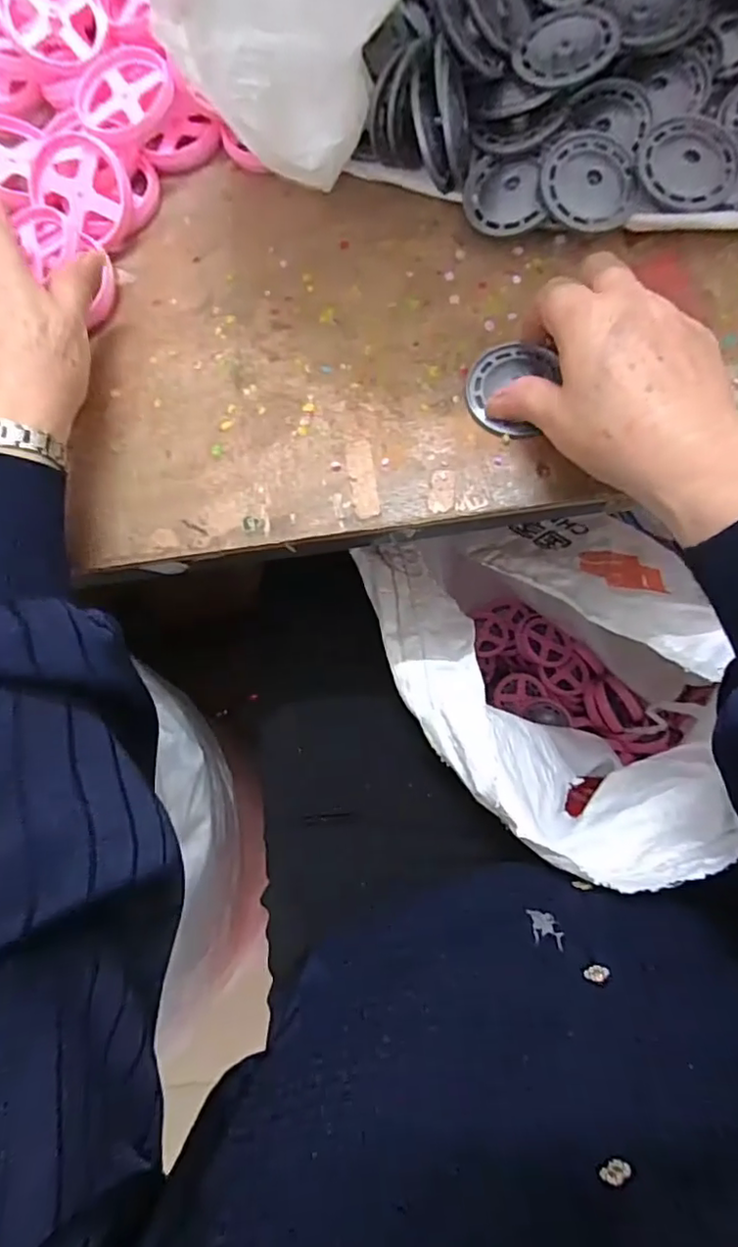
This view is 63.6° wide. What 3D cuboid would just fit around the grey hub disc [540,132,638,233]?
[{"bbox_3d":[0.125,-0.256,0.345,0.051,0.013,0.057,-14,76,2],"label":"grey hub disc"}]

